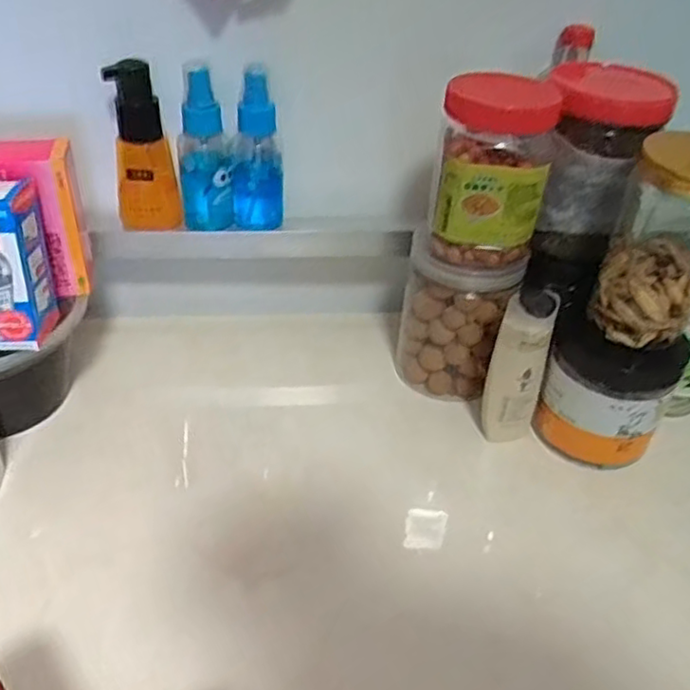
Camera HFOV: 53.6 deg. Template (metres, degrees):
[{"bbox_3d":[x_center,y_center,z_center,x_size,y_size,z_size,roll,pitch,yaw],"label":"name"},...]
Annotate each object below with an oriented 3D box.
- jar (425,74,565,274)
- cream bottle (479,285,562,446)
[{"bbox_3d":[0.093,-0.112,0.443,0.072,0.112,0.058,9,38,5],"label":"jar"},{"bbox_3d":[0.119,0.017,0.467,0.037,0.117,0.032,18,40,16],"label":"cream bottle"}]

